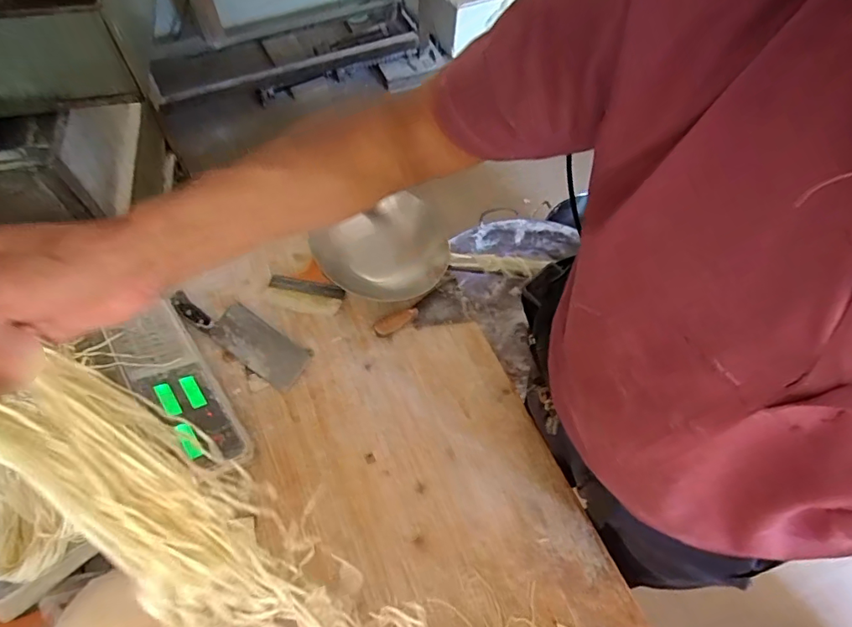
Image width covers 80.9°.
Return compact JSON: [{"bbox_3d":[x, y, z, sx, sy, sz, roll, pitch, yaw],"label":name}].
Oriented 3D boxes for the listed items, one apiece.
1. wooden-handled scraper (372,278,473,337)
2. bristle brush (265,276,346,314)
[{"bbox_3d":[-0.005,0.001,0.853,0.175,0.022,0.077,-19,61,-26],"label":"wooden-handled scraper"},{"bbox_3d":[-0.209,-0.031,0.864,0.128,0.029,0.057,14,61,8],"label":"bristle brush"}]

